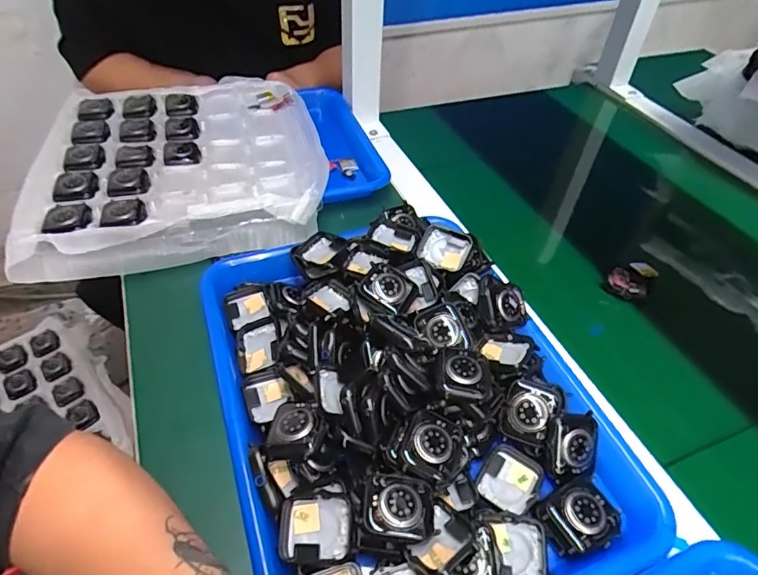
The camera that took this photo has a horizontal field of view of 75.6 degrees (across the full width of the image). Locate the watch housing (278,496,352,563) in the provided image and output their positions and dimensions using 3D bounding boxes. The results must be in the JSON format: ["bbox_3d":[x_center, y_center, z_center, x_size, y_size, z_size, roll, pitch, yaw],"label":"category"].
[{"bbox_3d":[-0.037,0.140,0.283,0.041,0.008,0.034,-9,61,10],"label":"watch housing"}]

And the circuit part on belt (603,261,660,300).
[{"bbox_3d":[0.249,-0.007,0.479,0.050,0.012,0.037,-32,56,-28],"label":"circuit part on belt"}]

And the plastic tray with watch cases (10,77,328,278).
[{"bbox_3d":[-0.214,-0.140,0.549,0.282,0.045,0.320,-7,47,-9],"label":"plastic tray with watch cases"}]

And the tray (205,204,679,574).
[{"bbox_3d":[0.017,0.064,0.352,0.233,0.058,0.320,-14,49,-15],"label":"tray"}]

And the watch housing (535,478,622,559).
[{"bbox_3d":[0.125,0.142,0.304,0.049,0.009,0.037,-17,50,-17],"label":"watch housing"}]

